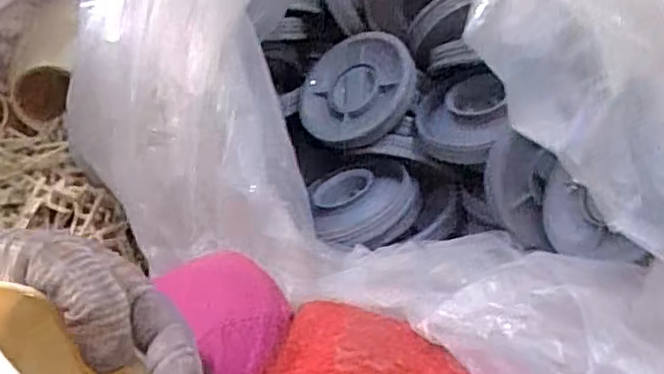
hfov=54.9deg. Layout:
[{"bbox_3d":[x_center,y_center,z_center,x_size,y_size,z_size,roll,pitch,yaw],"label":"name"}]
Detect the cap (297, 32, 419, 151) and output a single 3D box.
[{"bbox_3d":[0.024,-0.105,0.697,0.128,0.029,0.121,-7,76,26],"label":"cap"}]

